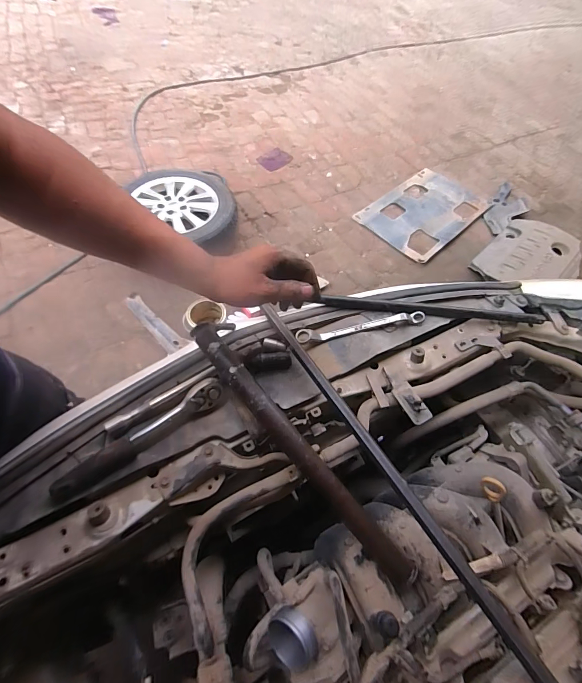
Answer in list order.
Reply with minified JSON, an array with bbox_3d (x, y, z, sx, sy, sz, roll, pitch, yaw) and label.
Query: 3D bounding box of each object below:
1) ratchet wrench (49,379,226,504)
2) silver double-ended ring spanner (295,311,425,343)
[{"bbox_3d":[-0.196,0.128,0.487,0.242,0.029,0.033,-34,68,-22],"label":"ratchet wrench"},{"bbox_3d":[0.122,-0.029,0.616,0.227,0.022,0.020,-8,61,-9],"label":"silver double-ended ring spanner"}]

